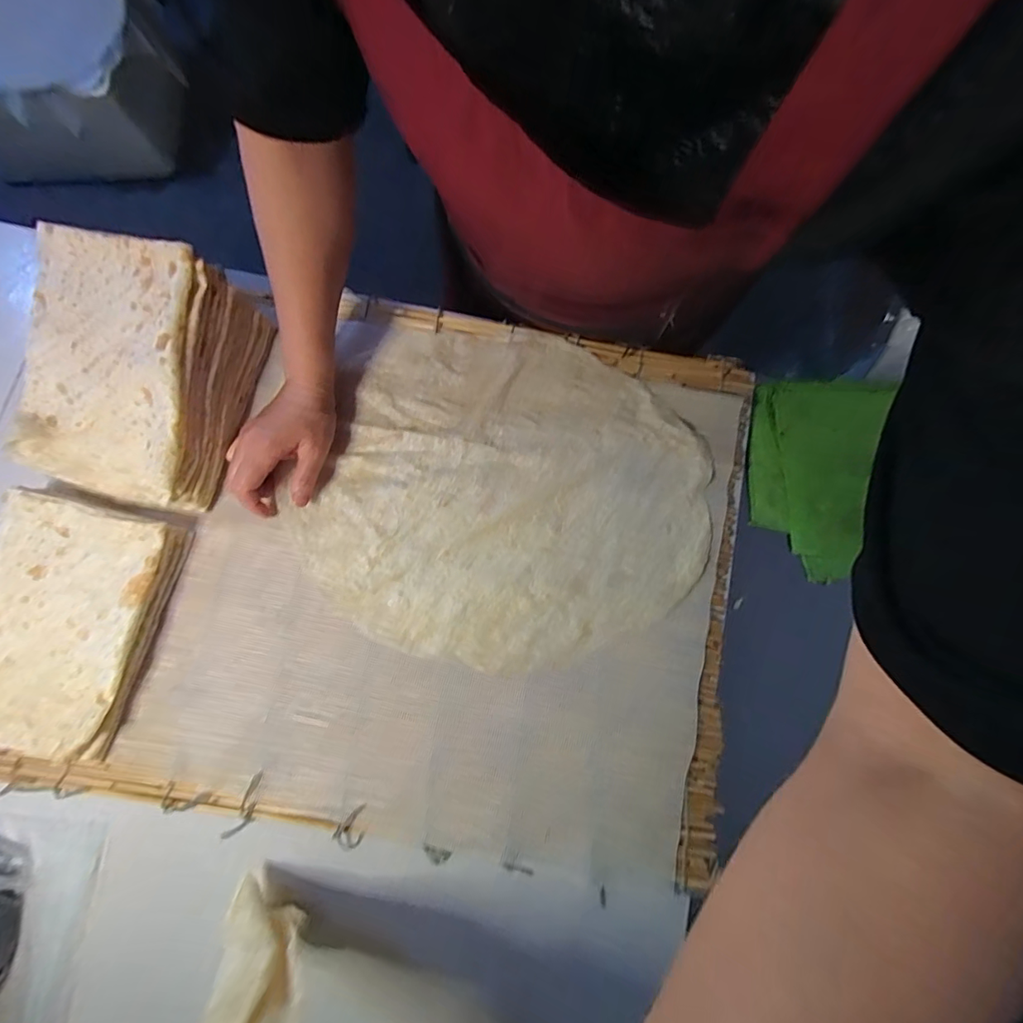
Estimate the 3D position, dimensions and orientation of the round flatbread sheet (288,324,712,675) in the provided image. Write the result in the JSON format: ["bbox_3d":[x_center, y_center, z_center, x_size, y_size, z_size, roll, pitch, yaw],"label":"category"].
[{"bbox_3d":[0.002,-0.016,0.477,0.386,0.011,0.343,19,80,3],"label":"round flatbread sheet"}]

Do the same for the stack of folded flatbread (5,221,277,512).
[{"bbox_3d":[-0.371,-0.131,0.446,0.181,0.116,0.221,17,80,2],"label":"stack of folded flatbread"}]

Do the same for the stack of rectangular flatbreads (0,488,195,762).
[{"bbox_3d":[-0.432,0.106,0.436,0.165,0.044,0.227,15,80,2],"label":"stack of rectangular flatbreads"}]

